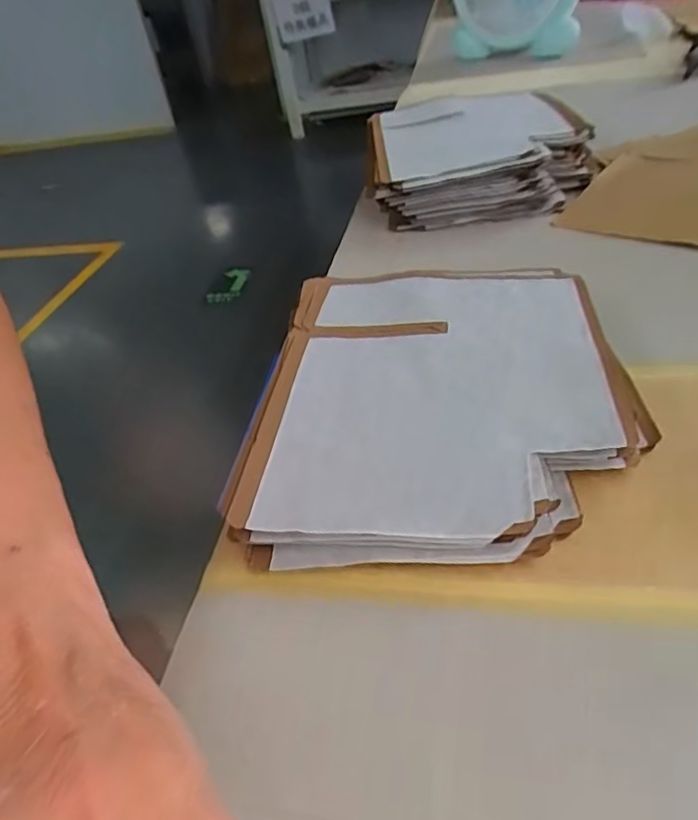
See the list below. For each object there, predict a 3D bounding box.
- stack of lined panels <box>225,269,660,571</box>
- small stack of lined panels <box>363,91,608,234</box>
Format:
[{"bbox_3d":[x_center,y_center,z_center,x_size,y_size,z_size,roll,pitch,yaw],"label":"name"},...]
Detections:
[{"bbox_3d":[0.054,-0.017,0.371,0.203,0.030,0.241,-4,38,10],"label":"stack of lined panels"},{"bbox_3d":[0.136,-0.272,0.659,0.217,0.063,0.236,-5,38,8],"label":"small stack of lined panels"}]

